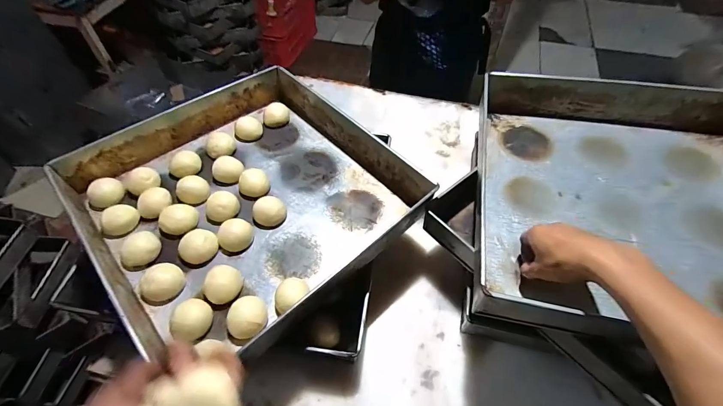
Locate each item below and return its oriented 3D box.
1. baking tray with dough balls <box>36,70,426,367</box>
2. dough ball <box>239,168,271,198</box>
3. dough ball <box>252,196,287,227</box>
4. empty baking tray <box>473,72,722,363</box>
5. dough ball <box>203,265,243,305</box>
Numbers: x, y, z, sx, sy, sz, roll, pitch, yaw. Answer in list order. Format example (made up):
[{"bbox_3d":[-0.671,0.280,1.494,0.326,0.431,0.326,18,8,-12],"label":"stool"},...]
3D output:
[{"bbox_3d":[-0.173,-0.015,0.524,0.406,0.088,0.418,-37,62,-24],"label":"baking tray with dough balls"},{"bbox_3d":[-0.175,-0.033,0.562,0.047,0.032,0.041,-20,57,-14],"label":"dough ball"},{"bbox_3d":[-0.144,0.013,0.536,0.049,0.032,0.053,-20,57,-14],"label":"dough ball"},{"bbox_3d":[0.375,-0.024,0.477,0.404,0.093,0.429,9,55,6],"label":"empty baking tray"},{"bbox_3d":[-0.185,0.109,0.459,0.041,0.035,0.051,25,58,17],"label":"dough ball"}]

